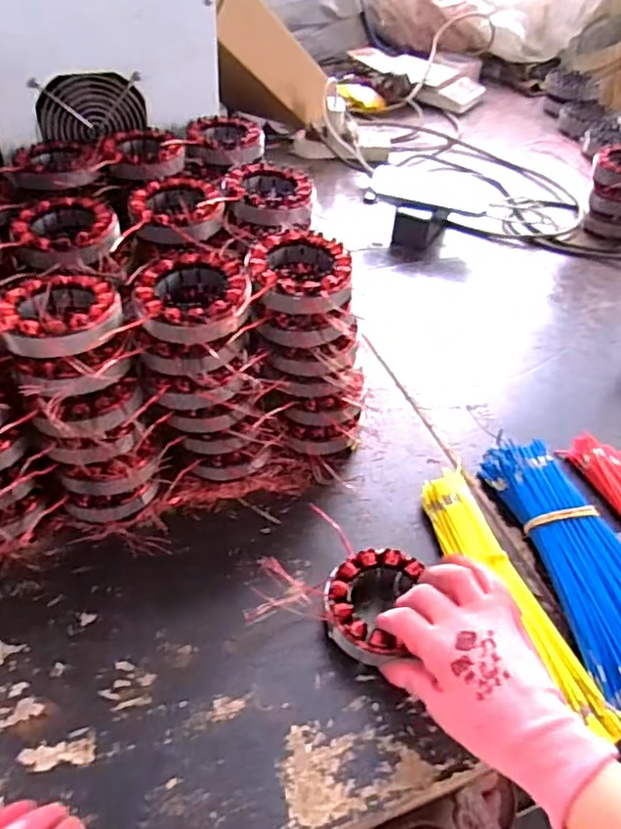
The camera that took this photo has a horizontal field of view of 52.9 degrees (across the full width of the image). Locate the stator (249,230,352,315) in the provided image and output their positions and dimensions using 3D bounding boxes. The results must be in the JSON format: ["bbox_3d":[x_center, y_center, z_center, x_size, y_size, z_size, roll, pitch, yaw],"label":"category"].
[{"bbox_3d":[-0.008,-0.114,0.513,0.079,0.031,0.088,3,43,-3],"label":"stator"}]

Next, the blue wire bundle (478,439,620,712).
[{"bbox_3d":[0.234,0.118,0.522,0.097,0.036,0.248,-6,45,-13],"label":"blue wire bundle"}]

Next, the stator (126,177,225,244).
[{"bbox_3d":[-0.123,-0.188,0.577,0.083,0.026,0.099,-9,46,-16],"label":"stator"}]

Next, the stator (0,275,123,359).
[{"bbox_3d":[-0.186,-0.069,0.467,0.082,0.036,0.085,3,43,-3],"label":"stator"}]

